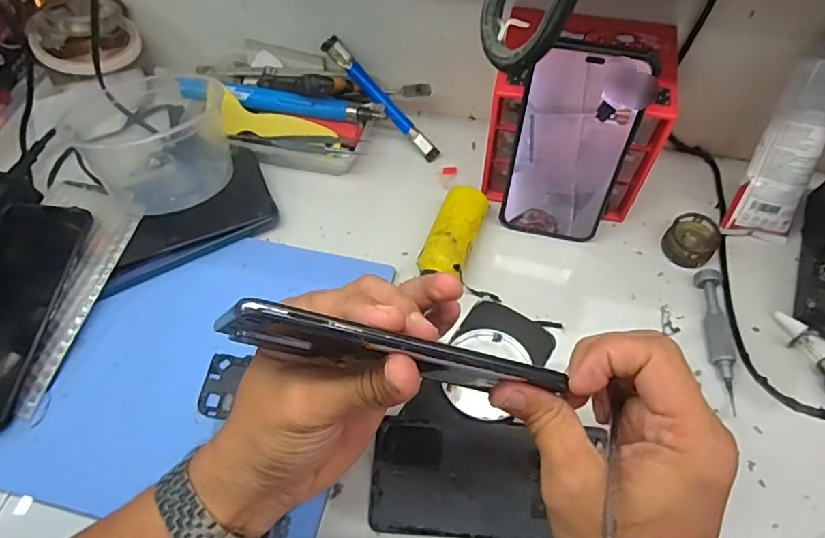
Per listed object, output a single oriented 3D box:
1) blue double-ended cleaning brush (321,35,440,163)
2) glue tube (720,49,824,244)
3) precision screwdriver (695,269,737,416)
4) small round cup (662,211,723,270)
[{"bbox_3d":[-0.027,-0.152,0.484,0.139,0.013,0.017,46,66,-8],"label":"blue double-ended cleaning brush"},{"bbox_3d":[0.287,-0.092,0.404,0.049,0.154,0.023,11,27,8],"label":"glue tube"},{"bbox_3d":[0.225,0.050,0.391,0.018,0.015,0.107,4,59,4],"label":"precision screwdriver"},{"bbox_3d":[0.225,-0.022,0.433,0.038,0.019,0.046,36,66,21],"label":"small round cup"}]

